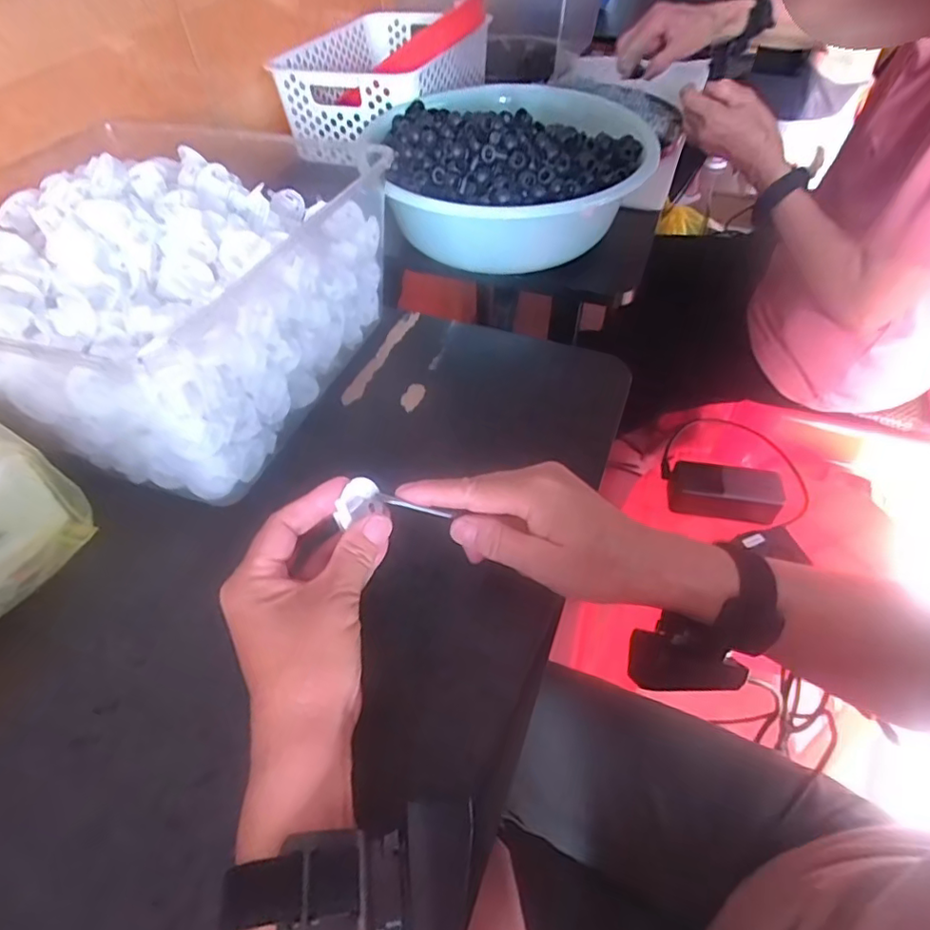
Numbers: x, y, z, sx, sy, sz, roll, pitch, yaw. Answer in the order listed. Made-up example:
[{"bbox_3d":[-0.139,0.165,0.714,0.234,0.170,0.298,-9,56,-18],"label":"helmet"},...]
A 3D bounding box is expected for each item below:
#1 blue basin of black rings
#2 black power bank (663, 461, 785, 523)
[{"bbox_3d":[0.050,-0.314,0.606,0.281,0.102,0.295,1,49,-1],"label":"blue basin of black rings"},{"bbox_3d":[0.322,0.033,0.721,0.134,0.047,0.049,9,50,7],"label":"black power bank"}]

